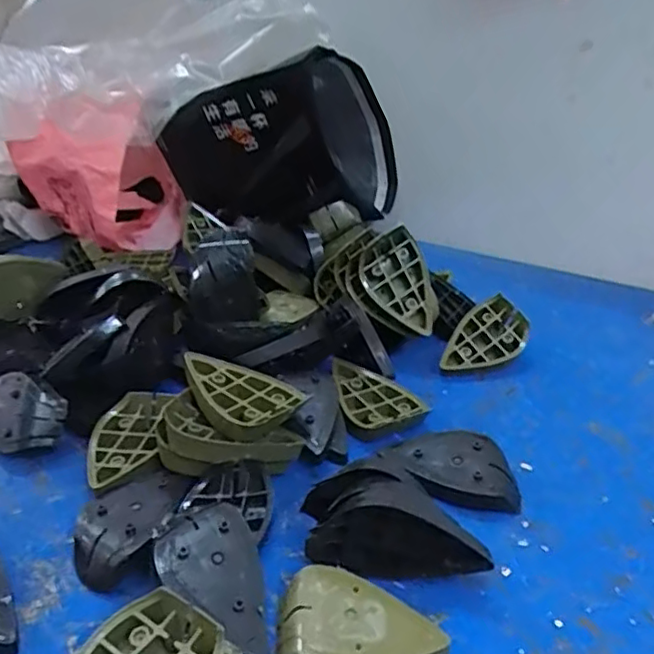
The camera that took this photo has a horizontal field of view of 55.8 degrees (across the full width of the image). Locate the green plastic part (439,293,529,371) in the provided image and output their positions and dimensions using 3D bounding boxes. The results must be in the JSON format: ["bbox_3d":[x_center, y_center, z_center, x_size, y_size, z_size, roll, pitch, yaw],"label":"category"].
[{"bbox_3d":[0.186,0.016,0.744,0.120,0.018,0.075,-31,64,-18],"label":"green plastic part"}]

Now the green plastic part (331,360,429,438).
[{"bbox_3d":[0.044,0.077,0.661,0.083,0.025,0.115,-24,45,-33],"label":"green plastic part"}]

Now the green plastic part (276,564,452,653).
[{"bbox_3d":[0.024,0.216,0.441,0.121,0.036,0.081,1,32,0],"label":"green plastic part"}]

